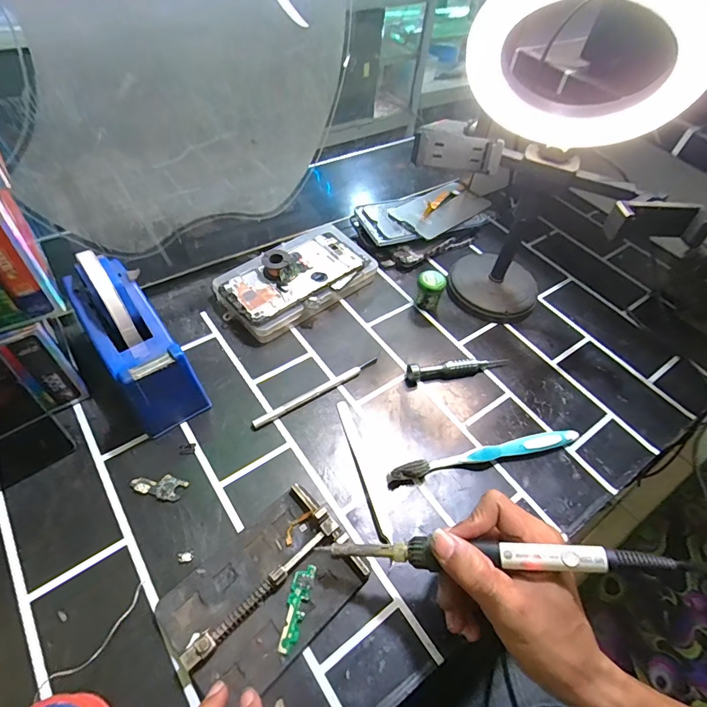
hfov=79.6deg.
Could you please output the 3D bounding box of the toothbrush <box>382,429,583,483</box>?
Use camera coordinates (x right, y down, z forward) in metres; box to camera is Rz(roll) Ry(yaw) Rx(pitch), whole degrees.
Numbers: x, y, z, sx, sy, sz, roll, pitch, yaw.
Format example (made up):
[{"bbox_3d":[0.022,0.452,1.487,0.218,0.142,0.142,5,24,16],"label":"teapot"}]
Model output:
[{"bbox_3d":[0.119,0.090,0.379,0.184,0.017,0.014,-9,53,-12],"label":"toothbrush"}]

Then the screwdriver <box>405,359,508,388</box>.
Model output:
[{"bbox_3d":[0.111,0.014,0.438,0.114,0.019,0.016,-9,53,-12],"label":"screwdriver"}]

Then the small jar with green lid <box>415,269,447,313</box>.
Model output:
[{"bbox_3d":[0.087,-0.071,0.487,0.029,0.043,0.028,2,52,-3],"label":"small jar with green lid"}]

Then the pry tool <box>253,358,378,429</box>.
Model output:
[{"bbox_3d":[-0.033,0.036,0.411,0.137,0.008,0.010,-29,60,-24],"label":"pry tool"}]

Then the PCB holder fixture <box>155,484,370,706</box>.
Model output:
[{"bbox_3d":[-0.061,0.163,0.296,0.124,0.017,0.088,-37,63,-28],"label":"PCB holder fixture"}]

